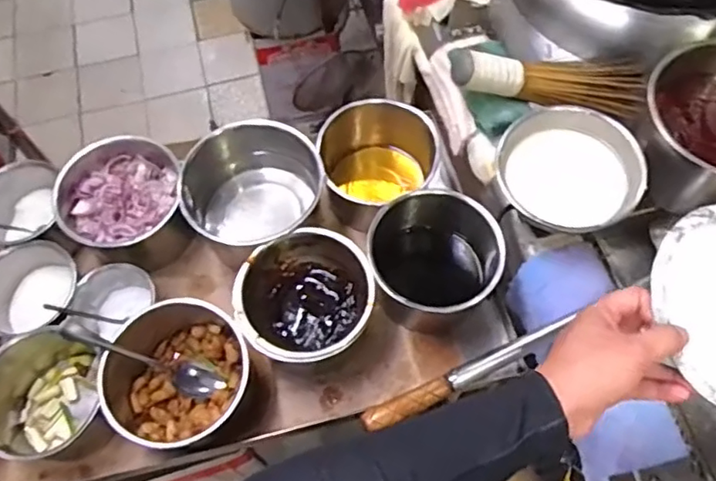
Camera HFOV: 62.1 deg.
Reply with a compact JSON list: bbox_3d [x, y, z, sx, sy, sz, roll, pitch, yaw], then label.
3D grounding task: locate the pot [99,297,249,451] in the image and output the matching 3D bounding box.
[{"bbox_3d":[-0.197,0.159,0.677,0.151,0.096,0.155,-1,64,2],"label":"pot"}]

